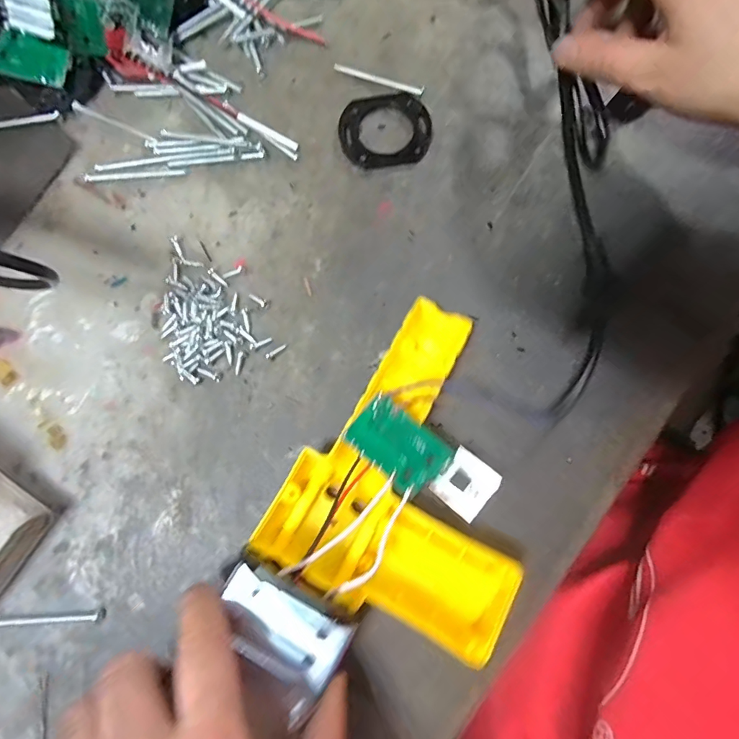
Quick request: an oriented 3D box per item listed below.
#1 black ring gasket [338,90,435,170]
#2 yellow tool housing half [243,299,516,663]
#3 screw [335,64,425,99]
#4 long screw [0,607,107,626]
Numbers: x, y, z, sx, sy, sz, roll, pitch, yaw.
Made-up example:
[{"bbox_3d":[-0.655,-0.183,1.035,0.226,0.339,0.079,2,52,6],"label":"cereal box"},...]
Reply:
[{"bbox_3d":[0.010,-0.153,0.289,0.059,0.004,0.048,-8,79,-1],"label":"black ring gasket"},{"bbox_3d":[0.032,0.049,0.231,0.117,0.035,0.152,29,80,6],"label":"yellow tool housing half"},{"bbox_3d":[0.006,-0.188,0.294,0.061,0.005,0.007,21,80,5],"label":"screw"},{"bbox_3d":[-0.167,0.128,0.233,0.061,0.005,0.006,-4,78,0],"label":"long screw"}]

